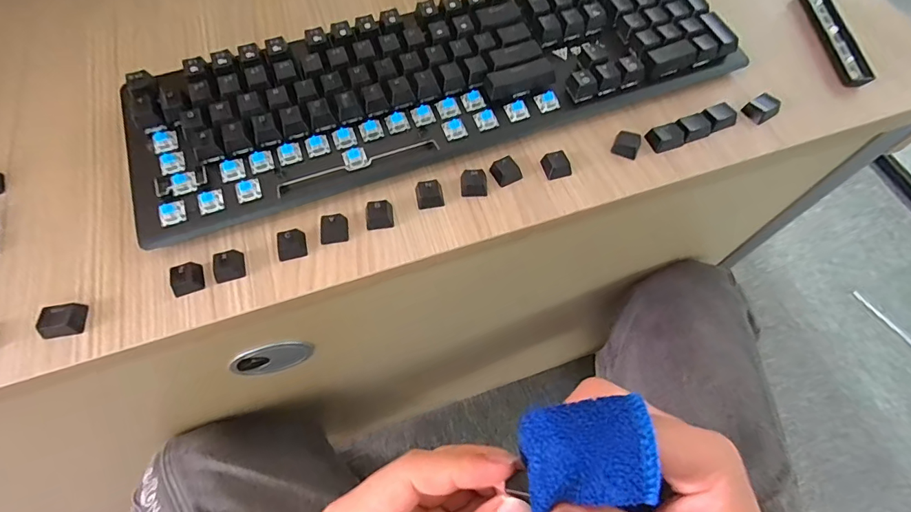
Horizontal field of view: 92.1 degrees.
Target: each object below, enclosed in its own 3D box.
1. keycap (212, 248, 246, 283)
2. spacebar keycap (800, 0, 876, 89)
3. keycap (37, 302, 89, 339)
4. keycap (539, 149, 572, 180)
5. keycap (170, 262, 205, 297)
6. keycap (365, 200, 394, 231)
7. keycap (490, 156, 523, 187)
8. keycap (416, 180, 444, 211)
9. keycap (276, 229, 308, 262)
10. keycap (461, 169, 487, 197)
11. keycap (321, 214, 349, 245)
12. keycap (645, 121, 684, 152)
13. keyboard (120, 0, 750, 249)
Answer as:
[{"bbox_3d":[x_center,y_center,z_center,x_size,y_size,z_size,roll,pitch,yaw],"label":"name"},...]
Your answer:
[{"bbox_3d":[-0.141,0.006,0.273,0.018,0.007,0.018,-20,66,-10],"label":"keycap"},{"bbox_3d":[0.311,-0.185,0.361,0.022,0.014,0.115,2,64,0],"label":"spacebar keycap"},{"bbox_3d":[-0.230,0.037,0.258,0.022,0.009,0.019,-6,65,-4],"label":"keycap"},{"bbox_3d":[0.071,-0.064,0.305,0.018,0.009,0.018,-13,65,-7],"label":"keycap"},{"bbox_3d":[-0.164,0.013,0.269,0.017,0.007,0.019,-17,66,-9],"label":"keycap"},{"bbox_3d":[-0.050,-0.027,0.288,0.017,0.008,0.017,-8,65,-5],"label":"keycap"},{"bbox_3d":[0.036,-0.059,0.303,0.019,0.008,0.018,-29,68,-14],"label":"keycap"},{"bbox_3d":[-0.017,-0.042,0.295,0.018,0.008,0.017,-10,65,-6],"label":"keycap"},{"bbox_3d":[-0.104,-0.008,0.279,0.017,0.009,0.019,-13,65,-7],"label":"keycap"},{"bbox_3d":[0.012,-0.050,0.299,0.017,0.008,0.018,-1,64,-2],"label":"keycap"},{"bbox_3d":[-0.078,-0.018,0.283,0.017,0.009,0.017,-7,65,-5],"label":"keycap"},{"bbox_3d":[0.150,-0.084,0.315,0.022,0.011,0.018,-14,65,-8],"label":"keycap"},{"bbox_3d":[-0.012,-0.130,0.322,0.426,0.038,0.124,-20,66,-10],"label":"keyboard"}]

